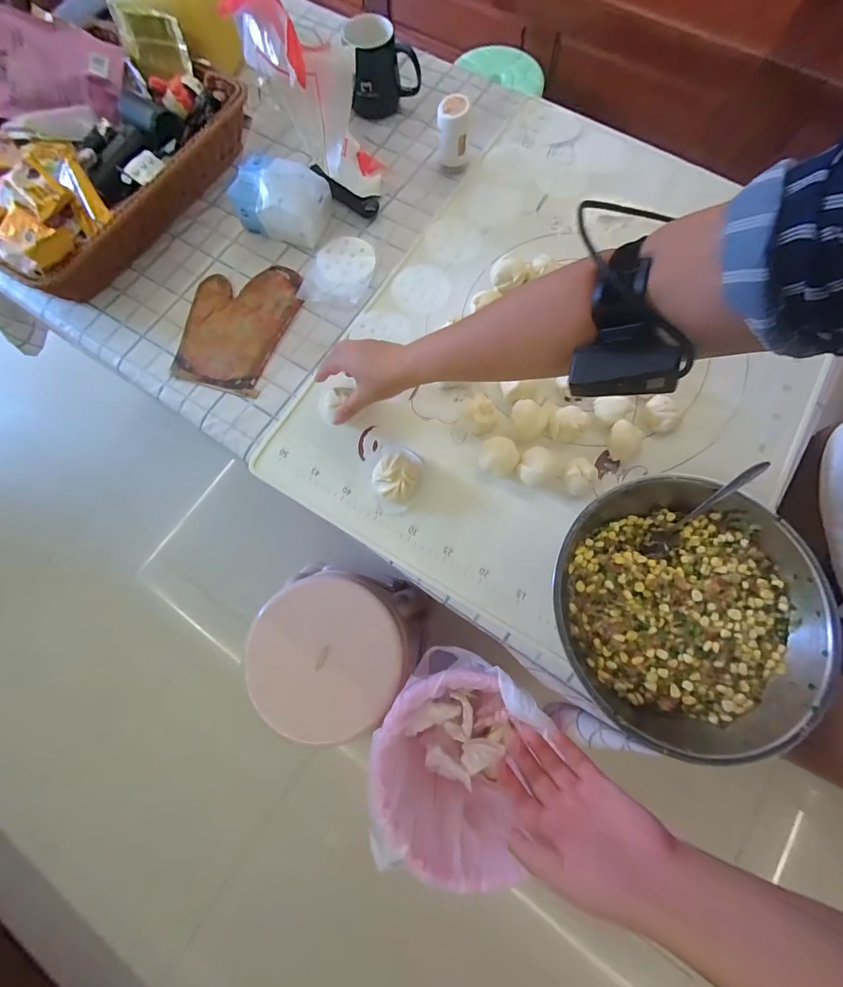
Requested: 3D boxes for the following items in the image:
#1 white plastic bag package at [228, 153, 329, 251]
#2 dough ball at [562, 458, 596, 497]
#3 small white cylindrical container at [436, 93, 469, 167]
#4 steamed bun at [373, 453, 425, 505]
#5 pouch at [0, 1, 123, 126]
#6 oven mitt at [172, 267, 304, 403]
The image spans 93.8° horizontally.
[{"bbox_3d":[-0.208,-0.436,0.584,0.132,0.070,0.088,15,76,5],"label":"white plastic bag package"},{"bbox_3d":[0.194,-0.022,0.485,0.033,0.026,0.044,10,75,4],"label":"dough ball"},{"bbox_3d":[0.049,-0.548,0.602,0.050,0.083,0.054,2,75,2],"label":"small white cylindrical container"},{"bbox_3d":[-0.030,-0.021,0.489,0.059,0.034,0.060,0,75,1],"label":"steamed bun"},{"bbox_3d":[-0.568,-0.645,0.594,0.215,0.061,0.153,-4,99,-20],"label":"pouch"},{"bbox_3d":[-0.265,-0.247,0.566,0.142,0.016,0.207,15,76,5],"label":"oven mitt"}]

